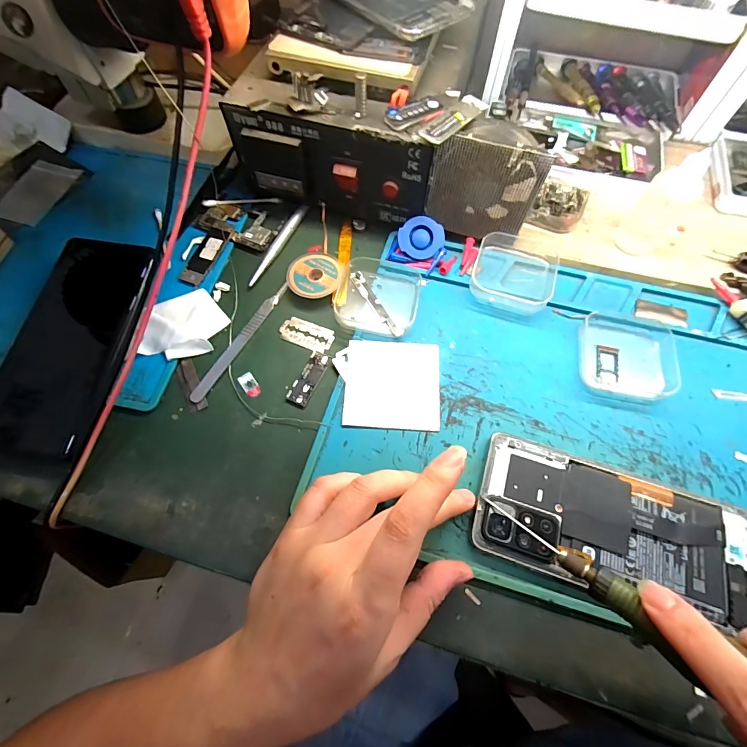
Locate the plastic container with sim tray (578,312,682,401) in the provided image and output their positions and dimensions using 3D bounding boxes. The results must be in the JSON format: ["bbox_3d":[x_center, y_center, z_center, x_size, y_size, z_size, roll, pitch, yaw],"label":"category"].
[{"bbox_3d":[0.186,-0.016,0.275,0.061,0.014,0.069,14,67,7],"label":"plastic container with sim tray"}]

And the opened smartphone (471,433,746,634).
[{"bbox_3d":[0.147,0.091,0.227,0.163,0.011,0.073,14,67,7],"label":"opened smartphone"}]

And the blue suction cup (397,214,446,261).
[{"bbox_3d":[0.040,-0.113,0.313,0.035,0.006,0.035,40,93,-7],"label":"blue suction cup"}]

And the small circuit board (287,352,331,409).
[{"bbox_3d":[-0.047,0.003,0.274,0.016,0.004,0.044,22,68,10],"label":"small circuit board"}]

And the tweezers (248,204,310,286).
[{"bbox_3d":[-0.082,-0.112,0.323,0.010,0.004,0.092,20,68,9],"label":"tweezers"}]

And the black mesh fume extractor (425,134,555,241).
[{"bbox_3d":[0.083,-0.139,0.293,0.080,0.080,0.016,15,67,7],"label":"black mesh fume extractor"}]

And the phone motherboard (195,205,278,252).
[{"bbox_3d":[-0.119,-0.133,0.333,0.072,0.004,0.036,22,68,10],"label":"phone motherboard"}]

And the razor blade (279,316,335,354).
[{"bbox_3d":[-0.052,-0.031,0.293,0.042,0.004,0.022,21,68,10],"label":"razor blade"}]

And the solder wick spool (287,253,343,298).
[{"bbox_3d":[-0.047,-0.079,0.308,0.042,0.009,0.044,0,66,0],"label":"solder wick spool"}]

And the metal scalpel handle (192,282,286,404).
[{"bbox_3d":[-0.101,-0.027,0.288,0.010,0.004,0.113,25,69,11],"label":"metal scalpel handle"}]

